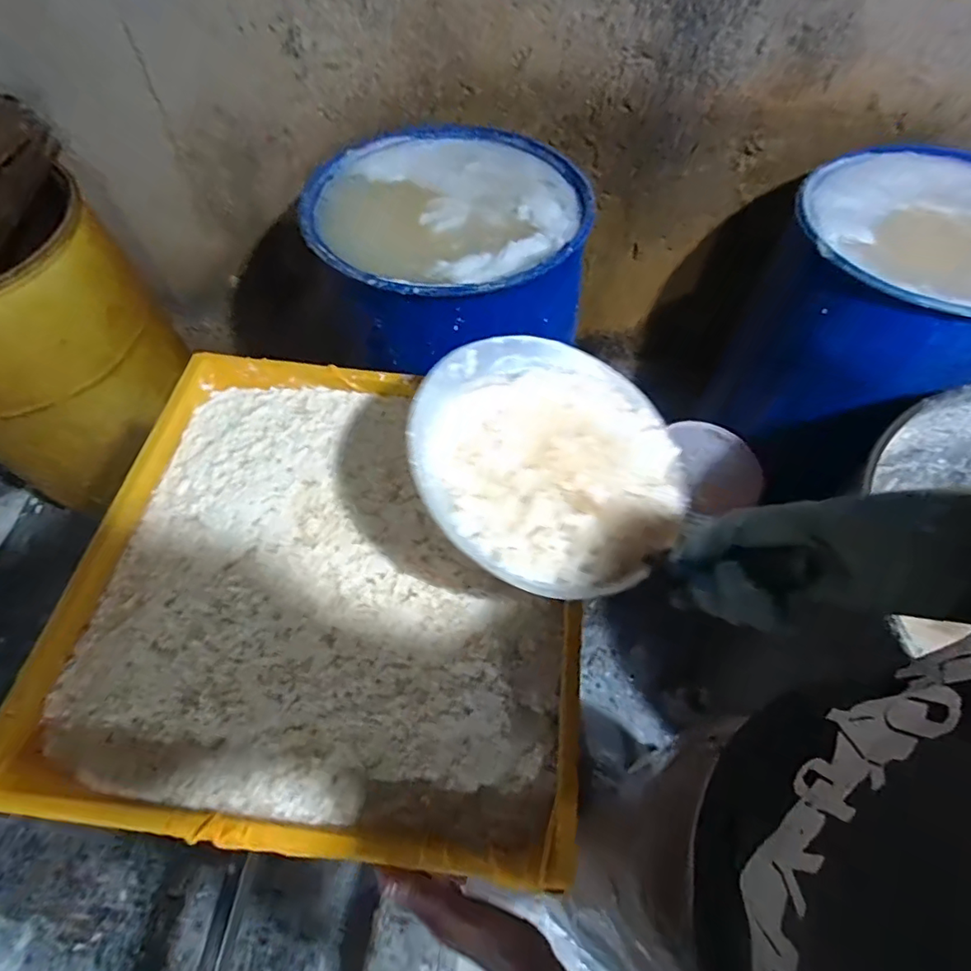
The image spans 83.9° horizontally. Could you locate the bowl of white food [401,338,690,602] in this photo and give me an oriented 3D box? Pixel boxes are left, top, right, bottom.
[{"bbox_3d":[0.062,-0.019,0.625,0.300,0.096,0.300,8,61,-14],"label":"bowl of white food"}]

